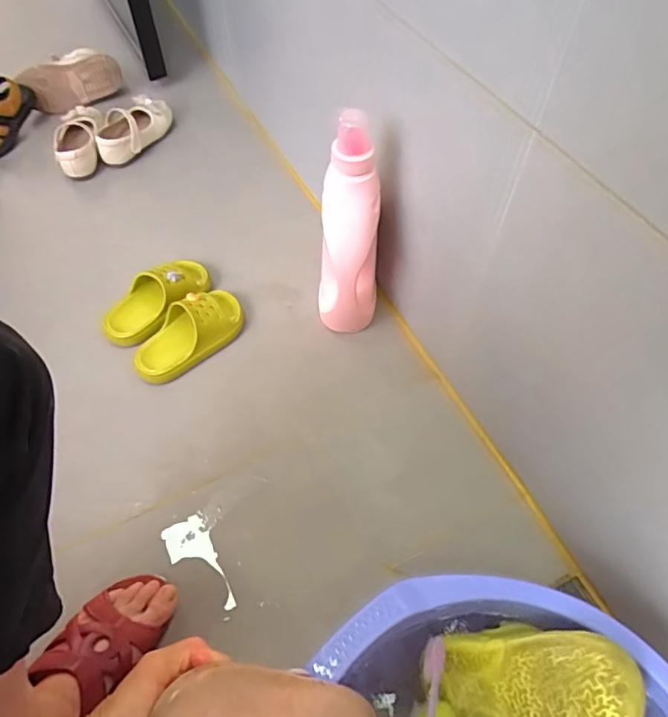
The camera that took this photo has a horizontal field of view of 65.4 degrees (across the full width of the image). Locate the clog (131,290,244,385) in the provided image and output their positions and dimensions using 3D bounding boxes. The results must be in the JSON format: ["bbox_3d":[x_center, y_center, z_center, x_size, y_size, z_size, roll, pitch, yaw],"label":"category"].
[{"bbox_3d":[-0.212,-0.038,0.751,0.172,0.063,0.085,-36,64,-21],"label":"clog"}]

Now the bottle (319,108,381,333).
[{"bbox_3d":[0.019,-0.147,0.675,0.081,0.308,0.063,-3,57,-3],"label":"bottle"}]

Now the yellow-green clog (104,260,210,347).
[{"bbox_3d":[-0.267,-0.085,0.789,0.172,0.079,0.083,-29,62,-18],"label":"yellow-green clog"}]

